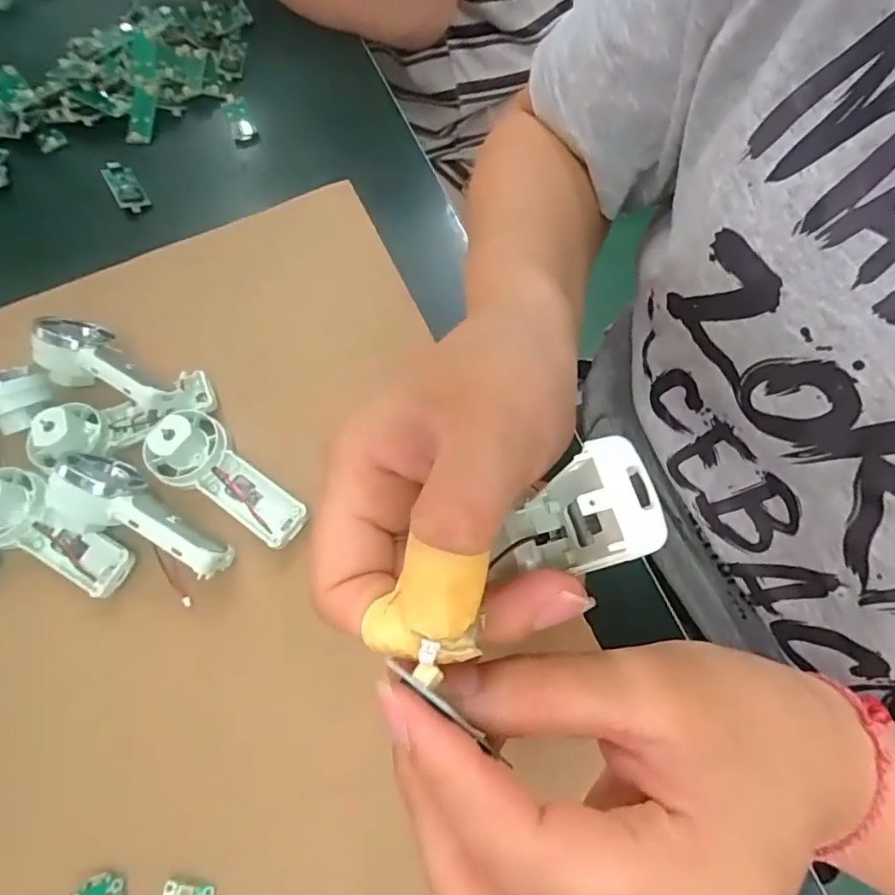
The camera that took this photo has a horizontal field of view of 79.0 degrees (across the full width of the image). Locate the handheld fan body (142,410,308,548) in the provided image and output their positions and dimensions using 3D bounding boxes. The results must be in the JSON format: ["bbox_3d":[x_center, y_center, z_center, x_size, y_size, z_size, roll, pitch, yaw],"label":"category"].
[{"bbox_3d":[-0.108,0.016,0.269,0.086,0.019,0.037,37,71,5],"label":"handheld fan body"}]

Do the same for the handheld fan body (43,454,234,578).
[{"bbox_3d":[-0.146,0.034,0.257,0.092,0.032,0.036,26,68,15],"label":"handheld fan body"}]

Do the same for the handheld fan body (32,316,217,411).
[{"bbox_3d":[-0.178,-0.039,0.298,0.104,0.045,0.044,24,68,12],"label":"handheld fan body"}]

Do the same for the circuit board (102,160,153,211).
[{"bbox_3d":[-0.231,-0.188,0.387,0.020,0.007,0.057,-30,66,-11],"label":"circuit board"}]

